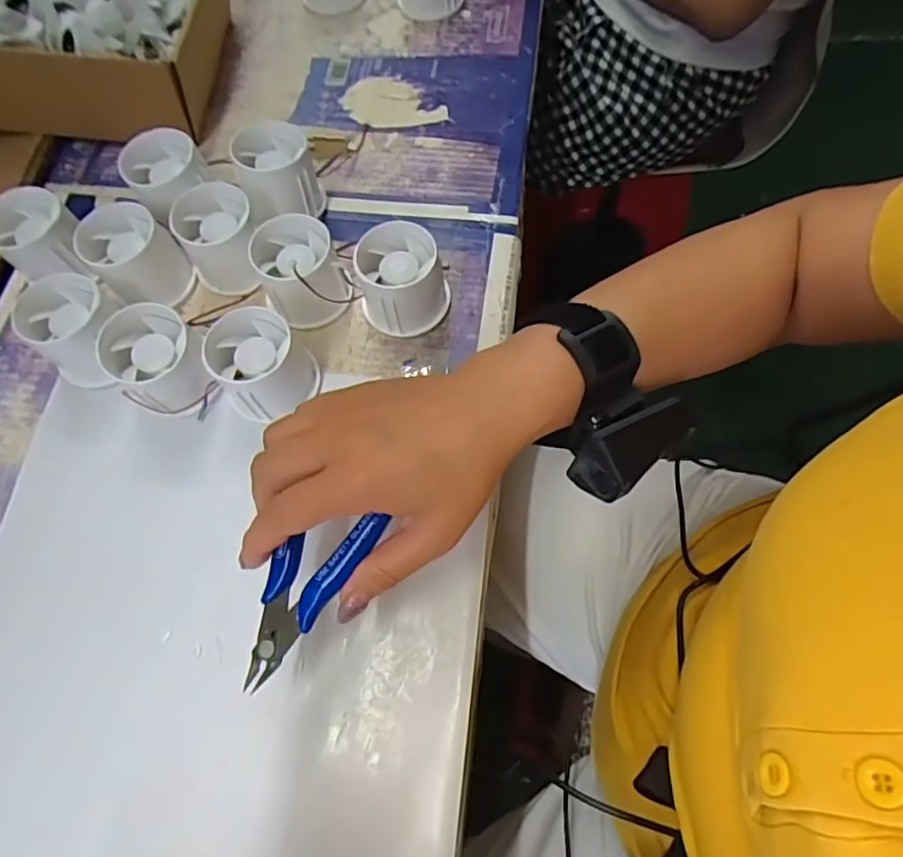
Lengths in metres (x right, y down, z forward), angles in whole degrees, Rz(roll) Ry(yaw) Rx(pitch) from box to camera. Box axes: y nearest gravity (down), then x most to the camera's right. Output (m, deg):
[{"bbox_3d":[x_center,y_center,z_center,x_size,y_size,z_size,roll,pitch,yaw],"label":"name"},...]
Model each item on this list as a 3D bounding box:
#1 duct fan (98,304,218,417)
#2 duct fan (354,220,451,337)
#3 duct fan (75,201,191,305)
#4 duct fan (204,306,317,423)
[{"bbox_3d":[-0.174,-0.040,0.338,0.053,0.055,0.049,-1,69,2],"label":"duct fan"},{"bbox_3d":[-0.031,-0.094,0.356,0.054,0.052,0.050,-8,69,-1],"label":"duct fan"},{"bbox_3d":[-0.210,-0.112,0.370,0.056,0.046,0.049,40,76,16],"label":"duct fan"},{"bbox_3d":[-0.114,-0.037,0.339,0.056,0.049,0.051,-32,71,-9],"label":"duct fan"}]

